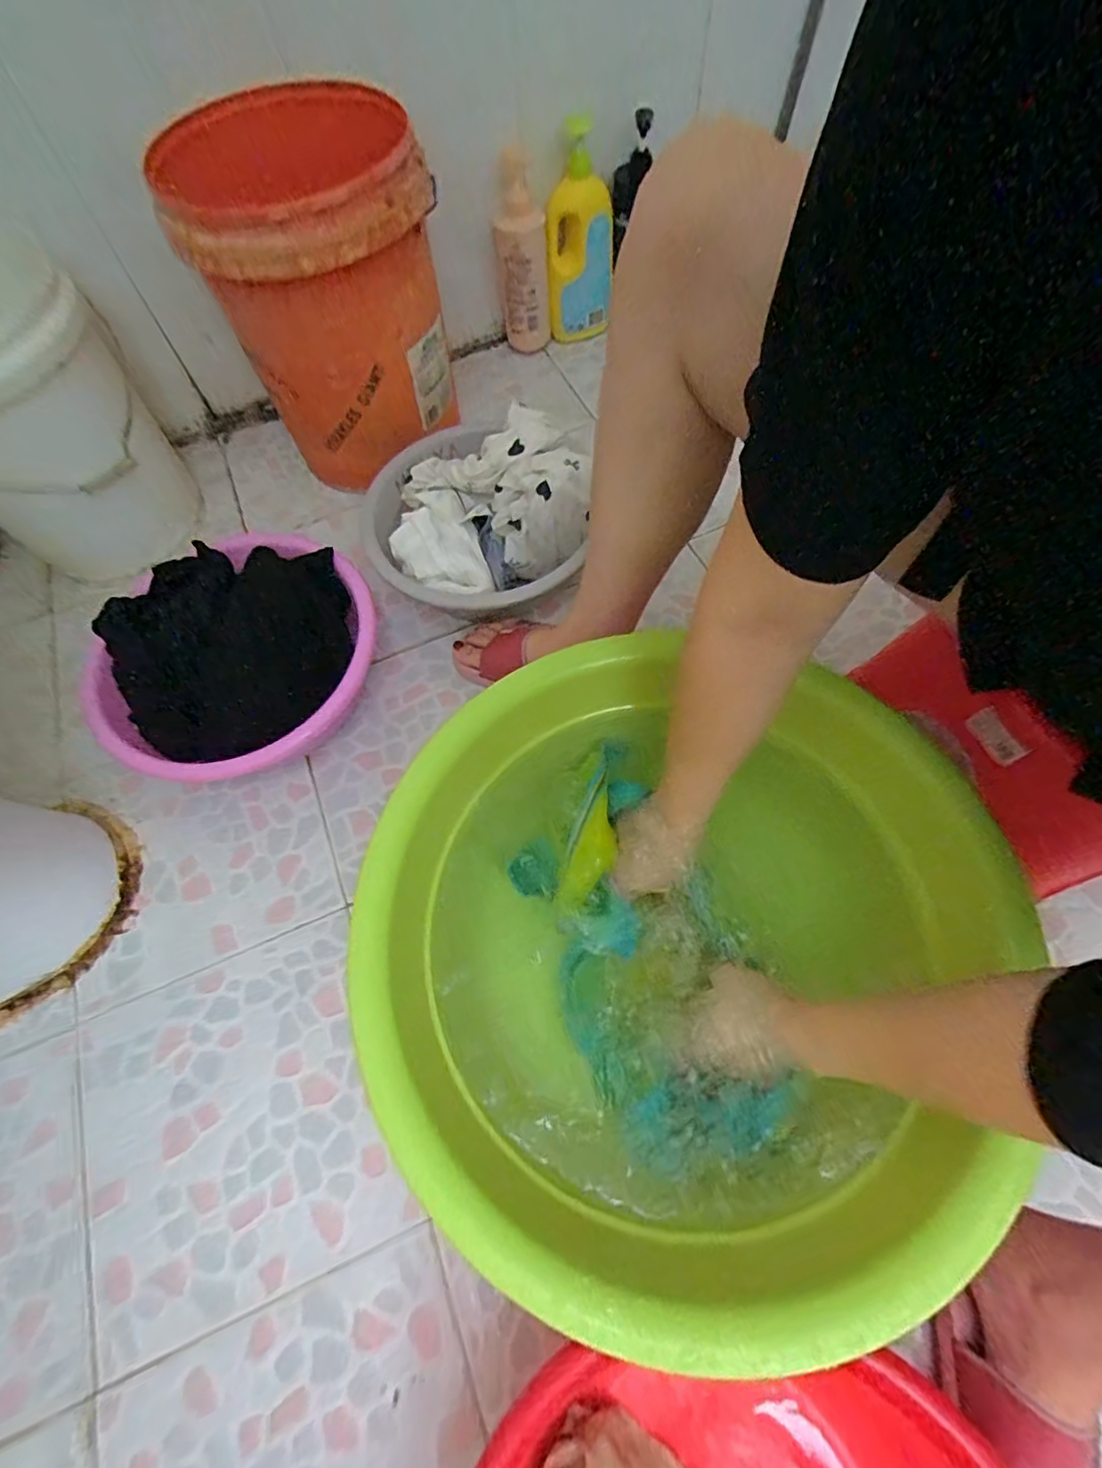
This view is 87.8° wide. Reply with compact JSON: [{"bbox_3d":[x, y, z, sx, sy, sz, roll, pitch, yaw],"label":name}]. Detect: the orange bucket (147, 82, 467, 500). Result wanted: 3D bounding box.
[{"bbox_3d":[-0.281,-0.582,0.765,0.271,0.331,0.297,-1,63,3],"label":"orange bucket"}]

